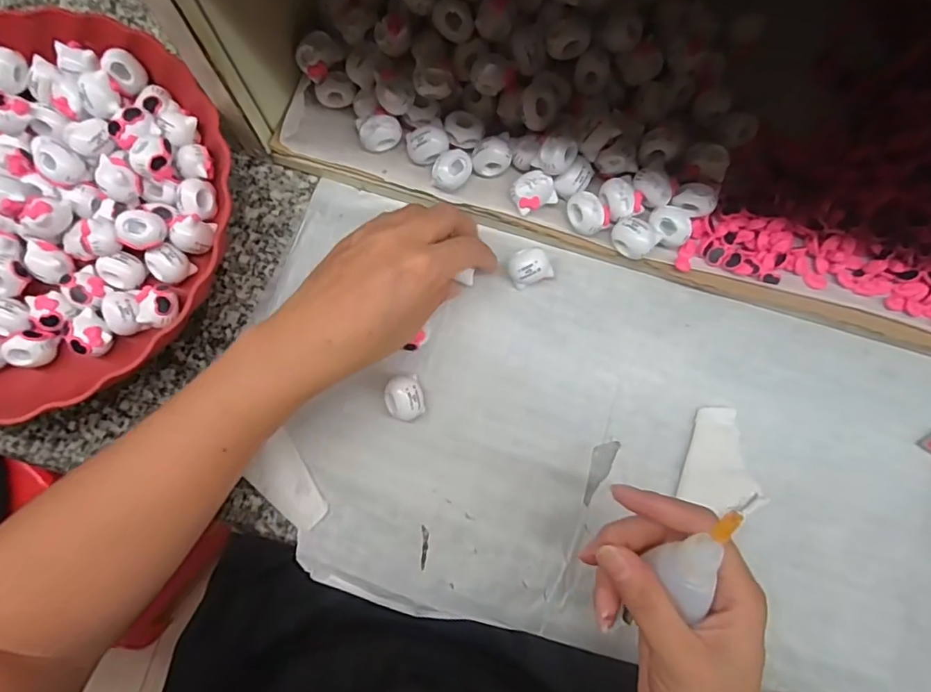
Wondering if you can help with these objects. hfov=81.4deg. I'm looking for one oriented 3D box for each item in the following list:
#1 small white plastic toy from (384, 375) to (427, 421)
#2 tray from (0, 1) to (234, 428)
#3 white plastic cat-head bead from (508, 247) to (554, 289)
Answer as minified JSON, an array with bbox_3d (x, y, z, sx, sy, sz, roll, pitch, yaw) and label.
[{"bbox_3d":[-0.035,0.031,0.312,0.022,0.018,0.024,0,78,0],"label":"small white plastic toy"},{"bbox_3d":[-0.259,-0.080,0.324,0.237,0.044,0.240,-15,79,-3],"label":"tray"},{"bbox_3d":[0.039,-0.048,0.327,0.025,0.019,0.018,-13,79,-3],"label":"white plastic cat-head bead"}]

